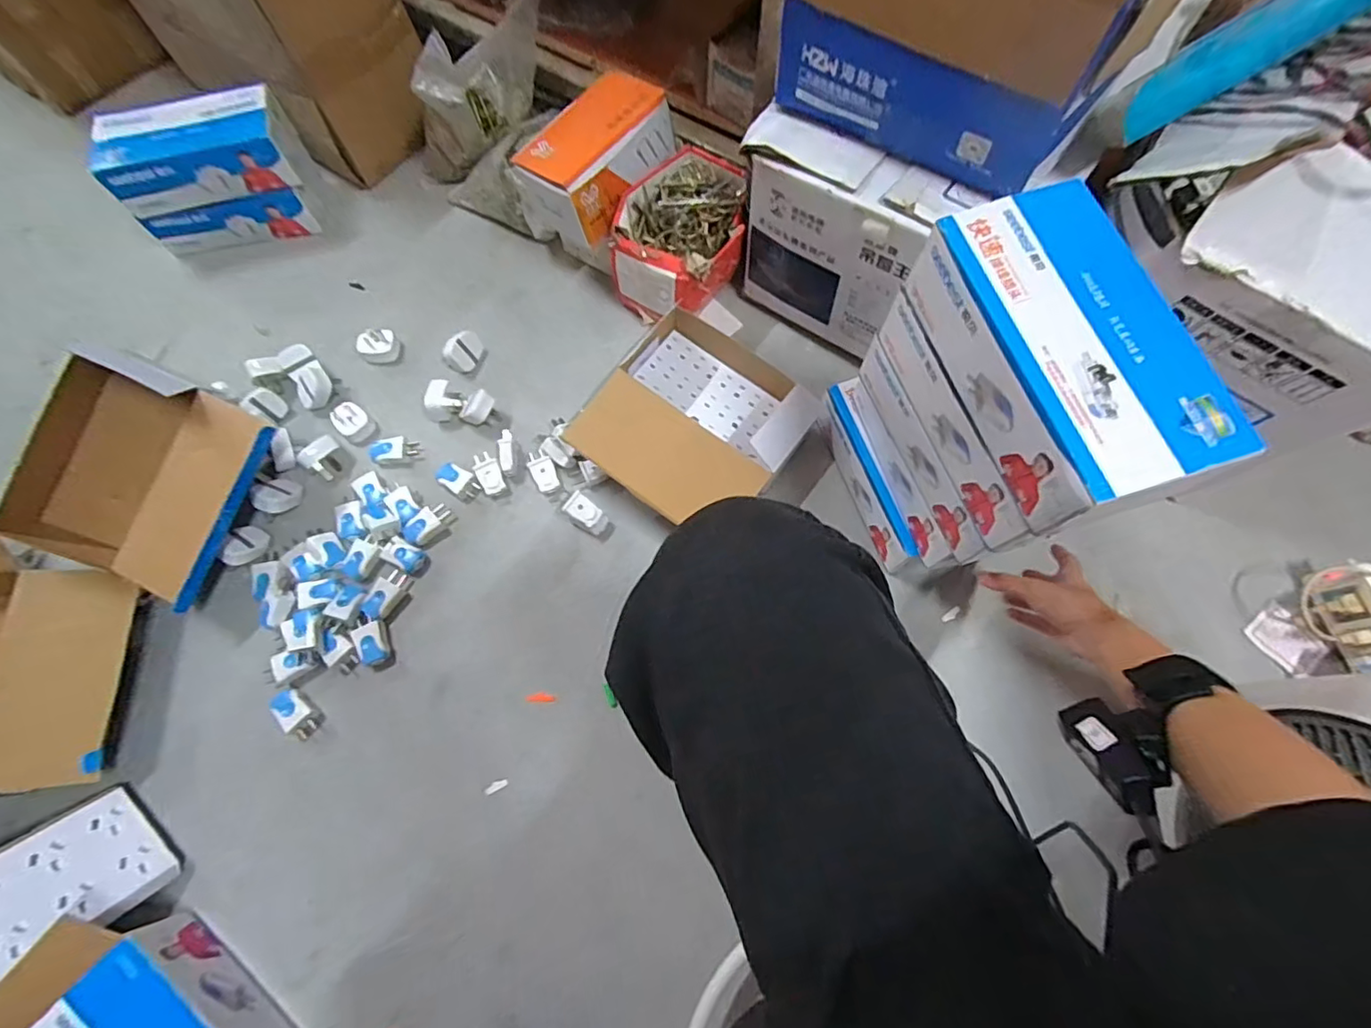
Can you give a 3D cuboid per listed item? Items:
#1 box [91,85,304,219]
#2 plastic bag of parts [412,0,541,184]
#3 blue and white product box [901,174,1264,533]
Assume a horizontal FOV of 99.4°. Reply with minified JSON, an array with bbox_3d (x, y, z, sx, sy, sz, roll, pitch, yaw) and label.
[{"bbox_3d":[-0.645,-0.480,0.771,0.222,0.082,0.098,-19,71,-6],"label":"box"},{"bbox_3d":[-0.277,-0.587,0.826,0.235,0.173,0.098,-32,72,-10],"label":"plastic bag of parts"},{"bbox_3d":[0.256,-0.109,0.400,0.111,0.069,0.218,-16,70,-5],"label":"blue and white product box"}]

